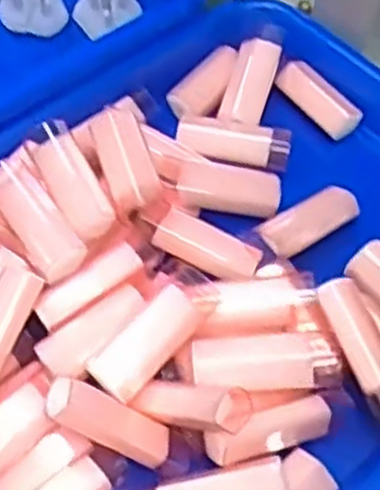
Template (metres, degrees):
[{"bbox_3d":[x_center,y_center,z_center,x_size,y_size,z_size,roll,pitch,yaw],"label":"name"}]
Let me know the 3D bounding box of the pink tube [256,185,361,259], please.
[{"bbox_3d":[0.059,-0.013,0.384,0.054,0.010,0.018,-31,64,-21],"label":"pink tube"}]

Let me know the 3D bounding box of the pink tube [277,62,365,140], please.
[{"bbox_3d":[0.070,-0.081,0.442,0.019,0.013,0.051,-36,66,-23],"label":"pink tube"}]

